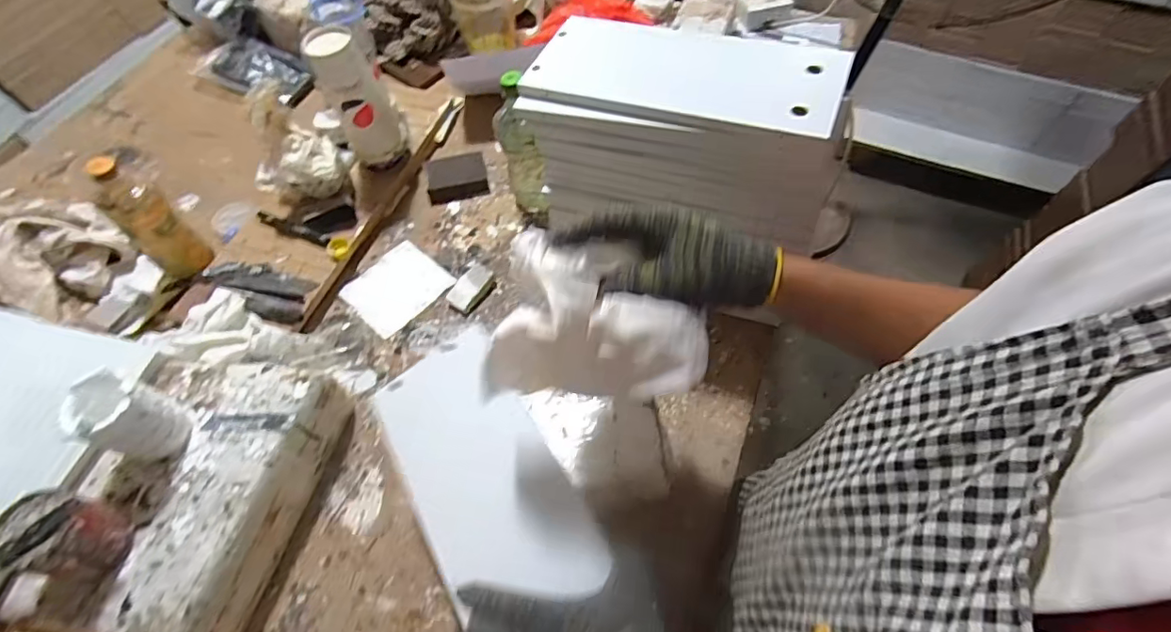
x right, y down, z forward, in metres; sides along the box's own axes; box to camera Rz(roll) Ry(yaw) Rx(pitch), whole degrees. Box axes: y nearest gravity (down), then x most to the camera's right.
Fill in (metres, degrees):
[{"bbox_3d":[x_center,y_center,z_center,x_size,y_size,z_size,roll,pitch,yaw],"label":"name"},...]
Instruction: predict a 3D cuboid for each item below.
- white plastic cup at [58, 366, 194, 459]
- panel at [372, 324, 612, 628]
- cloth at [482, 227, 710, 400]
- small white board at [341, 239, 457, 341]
[{"bbox_3d":[-0.434,0.099,0.522,0.069,0.092,0.064,26,63,15],"label":"white plastic cup"},{"bbox_3d":[-0.095,0.133,0.477,0.123,0.011,0.250,-32,59,-6],"label":"panel"},{"bbox_3d":[0.013,0.006,0.389,0.147,0.073,0.109,13,61,8],"label":"cloth"},{"bbox_3d":[-0.269,-0.042,0.780,0.115,0.007,0.125,37,71,22],"label":"small white board"}]

